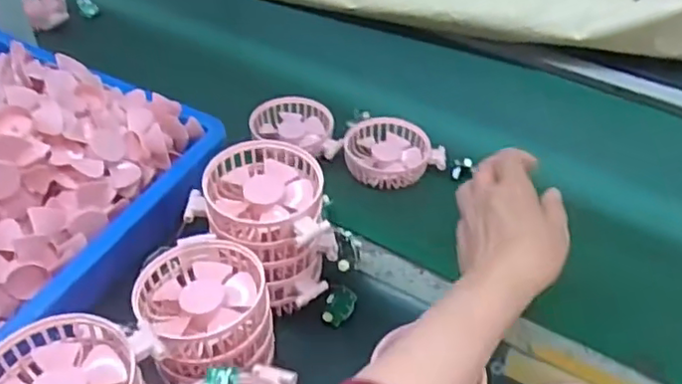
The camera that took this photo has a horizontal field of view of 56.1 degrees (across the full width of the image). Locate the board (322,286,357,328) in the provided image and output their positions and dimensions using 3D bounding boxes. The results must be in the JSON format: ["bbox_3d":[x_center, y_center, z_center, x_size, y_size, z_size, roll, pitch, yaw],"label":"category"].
[{"bbox_3d":[-0.001,0.096,0.540,0.023,0.032,0.012,39,11,7],"label":"board"}]

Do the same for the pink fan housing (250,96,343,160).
[{"bbox_3d":[-0.045,-0.072,0.715,0.103,0.038,0.077,12,43,12],"label":"pink fan housing"}]

